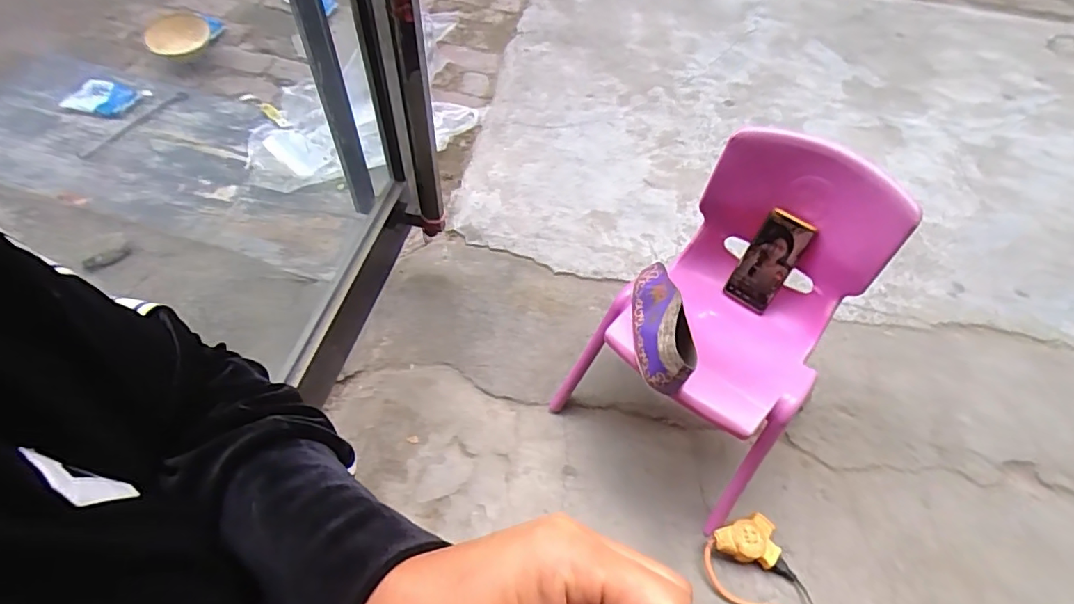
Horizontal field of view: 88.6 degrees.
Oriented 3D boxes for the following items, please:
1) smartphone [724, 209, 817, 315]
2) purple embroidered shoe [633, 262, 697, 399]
[{"bbox_3d":[0.366,-0.063,0.878,0.071,0.168,0.015,37,38,23],"label":"smartphone"},{"bbox_3d":[0.175,0.022,0.802,0.063,0.086,0.236,-2,43,0],"label":"purple embroidered shoe"}]

